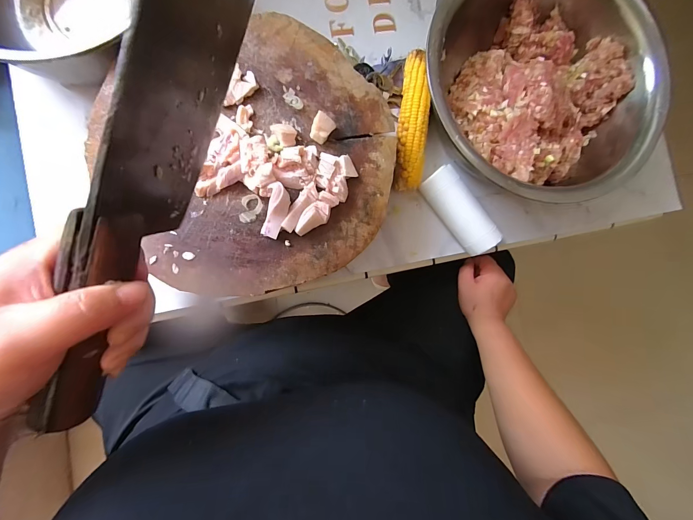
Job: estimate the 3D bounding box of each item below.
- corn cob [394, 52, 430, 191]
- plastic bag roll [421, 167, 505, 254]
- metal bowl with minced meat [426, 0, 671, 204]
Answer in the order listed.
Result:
[{"bbox_3d":[0.088,-0.188,0.415,0.037,0.042,0.185,5,87,-7],"label":"corn cob"},{"bbox_3d":[0.153,-0.066,0.422,0.043,0.039,0.122,-39,93,-7],"label":"plastic bag roll"},{"bbox_3d":[0.247,-0.233,0.405,0.301,0.105,0.308,0,88,-7],"label":"metal bowl with minced meat"}]

